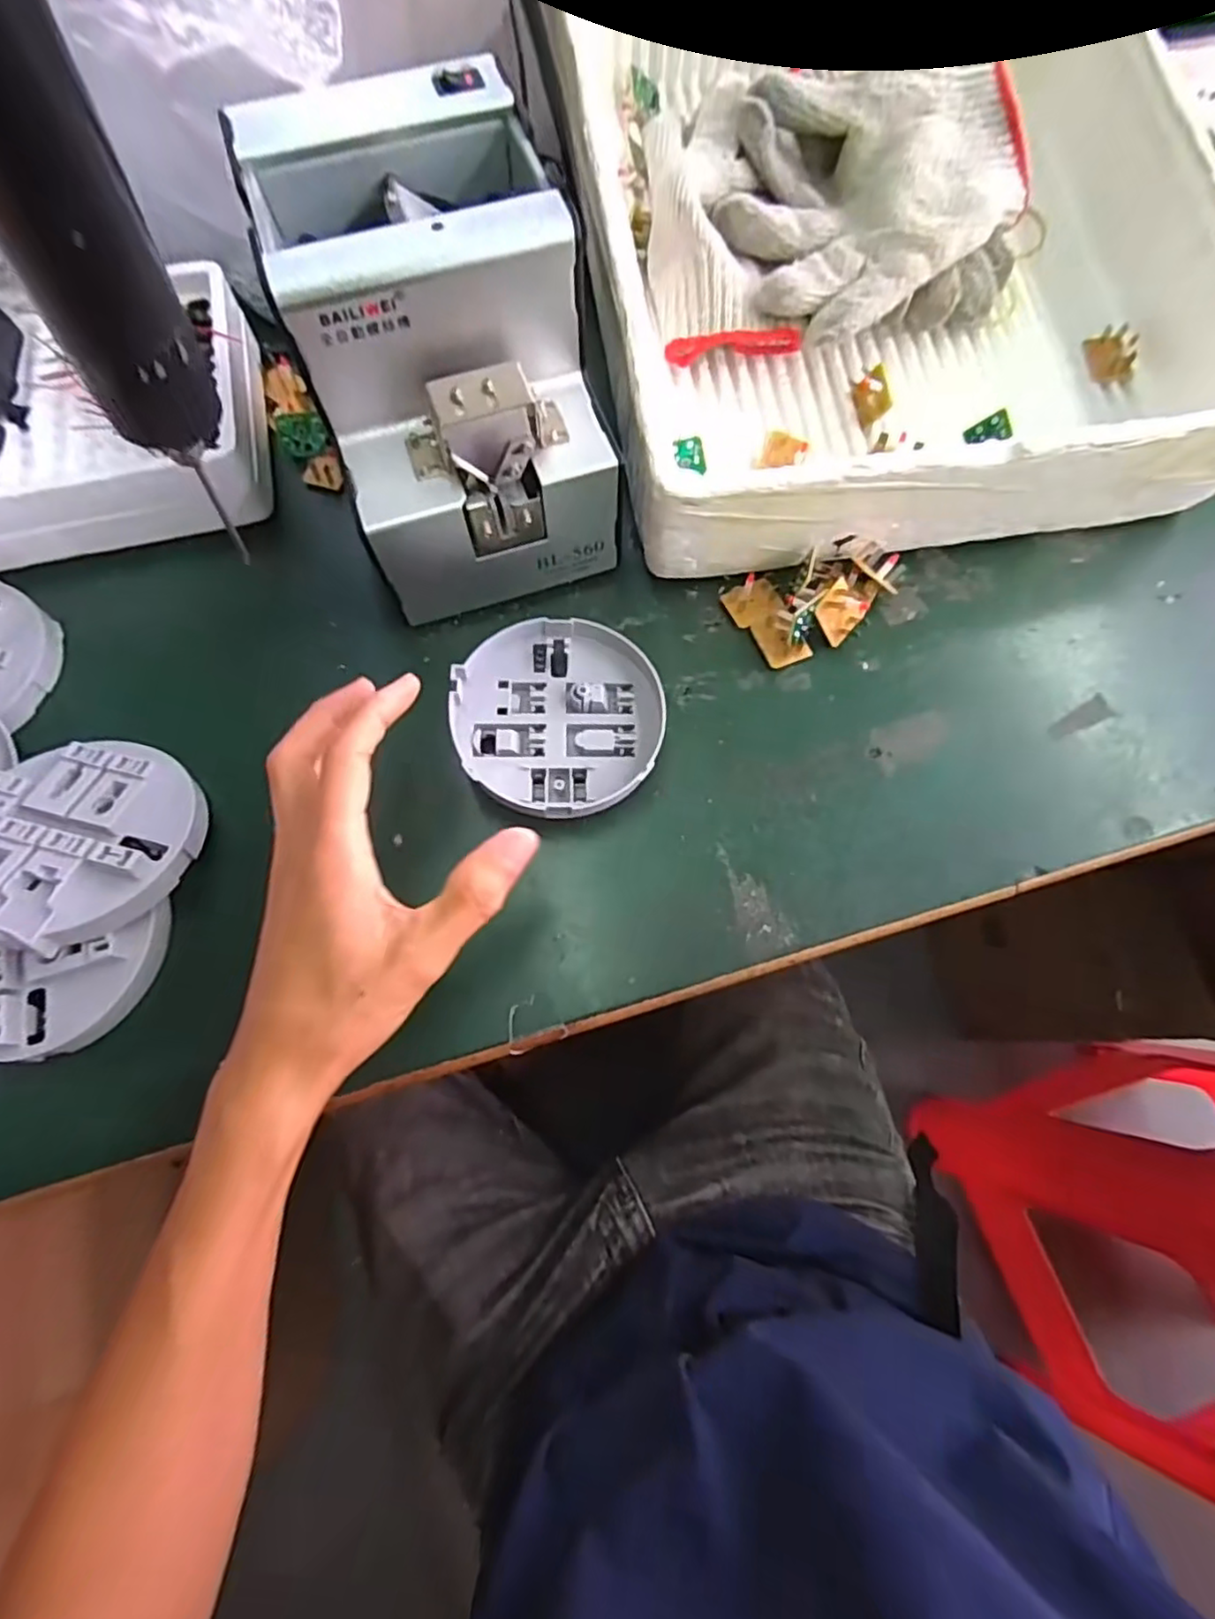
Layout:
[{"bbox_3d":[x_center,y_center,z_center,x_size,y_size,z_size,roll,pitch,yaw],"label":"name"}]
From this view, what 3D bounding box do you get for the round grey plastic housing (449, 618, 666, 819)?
[{"bbox_3d":[-0.024,-0.045,0.336,0.100,0.026,0.105,0,70,1],"label":"round grey plastic housing"}]

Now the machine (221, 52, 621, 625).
[{"bbox_3d":[-0.078,-0.215,0.333,0.121,0.151,0.171,-18,71,-5],"label":"machine"}]

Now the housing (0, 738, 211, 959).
[{"bbox_3d":[-0.241,0.011,0.299,0.096,0.022,0.091,-37,72,-26],"label":"housing"}]

